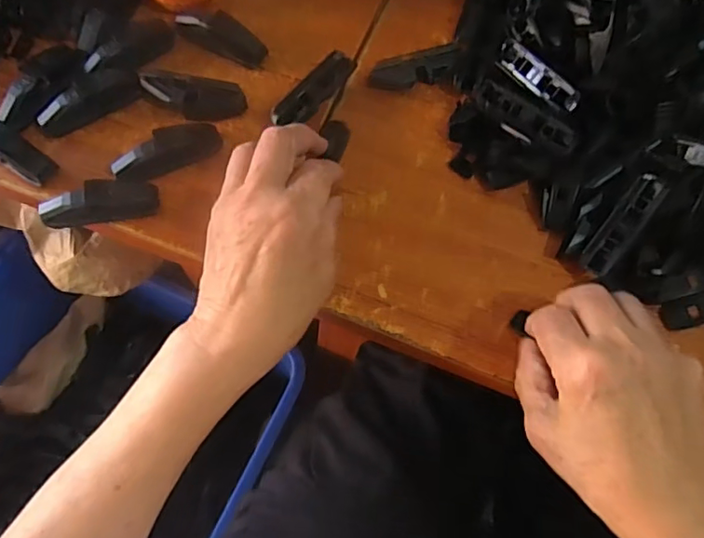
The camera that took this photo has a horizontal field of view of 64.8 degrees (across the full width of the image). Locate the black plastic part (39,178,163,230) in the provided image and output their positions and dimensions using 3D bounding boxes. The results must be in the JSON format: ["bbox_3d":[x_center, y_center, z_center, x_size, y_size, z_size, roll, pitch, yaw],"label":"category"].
[{"bbox_3d":[-0.164,-0.043,0.359,0.071,0.026,0.021,-16,70,-5],"label":"black plastic part"}]

